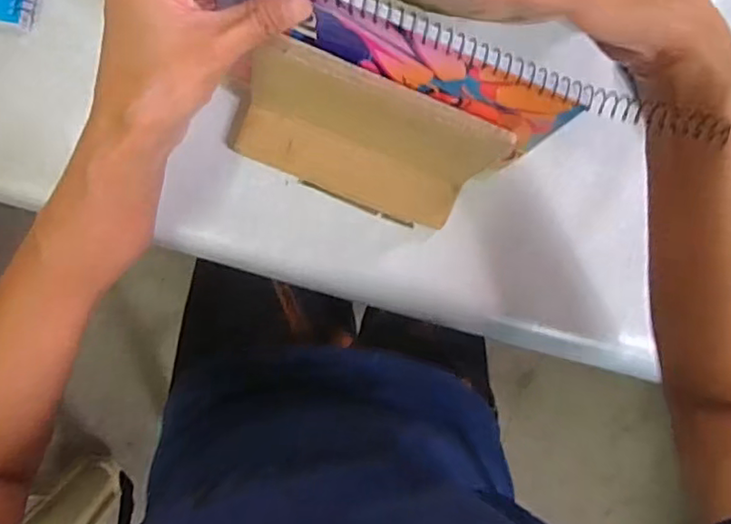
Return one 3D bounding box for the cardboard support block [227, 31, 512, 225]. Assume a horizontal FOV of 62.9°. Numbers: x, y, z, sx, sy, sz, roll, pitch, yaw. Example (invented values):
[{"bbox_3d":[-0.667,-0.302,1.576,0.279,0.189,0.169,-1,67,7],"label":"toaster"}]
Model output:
[{"bbox_3d":[-0.003,-0.075,0.378,0.157,0.113,0.047,20,83,-5],"label":"cardboard support block"}]

